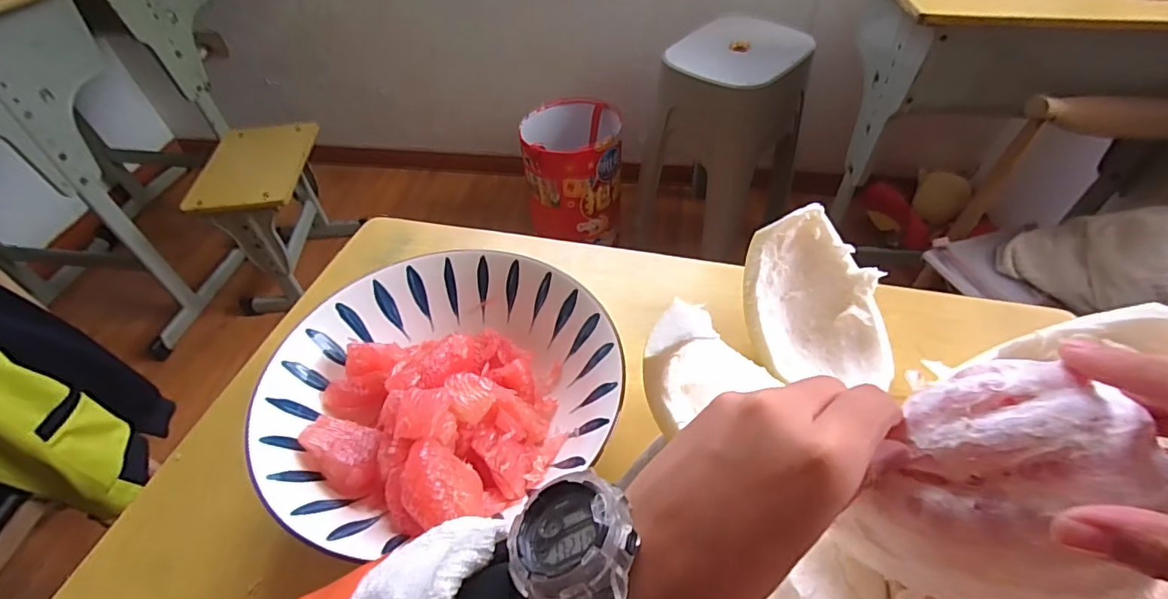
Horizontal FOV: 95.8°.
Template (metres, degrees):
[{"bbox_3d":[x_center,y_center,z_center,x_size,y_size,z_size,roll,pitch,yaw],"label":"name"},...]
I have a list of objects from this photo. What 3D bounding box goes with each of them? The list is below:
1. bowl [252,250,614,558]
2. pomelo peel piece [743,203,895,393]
[{"bbox_3d":[-0.085,0.045,0.319,0.197,0.060,0.185,-1,49,1],"label":"bowl"},{"bbox_3d":[0.160,0.004,0.370,0.083,0.042,0.115,-19,74,17],"label":"pomelo peel piece"}]

